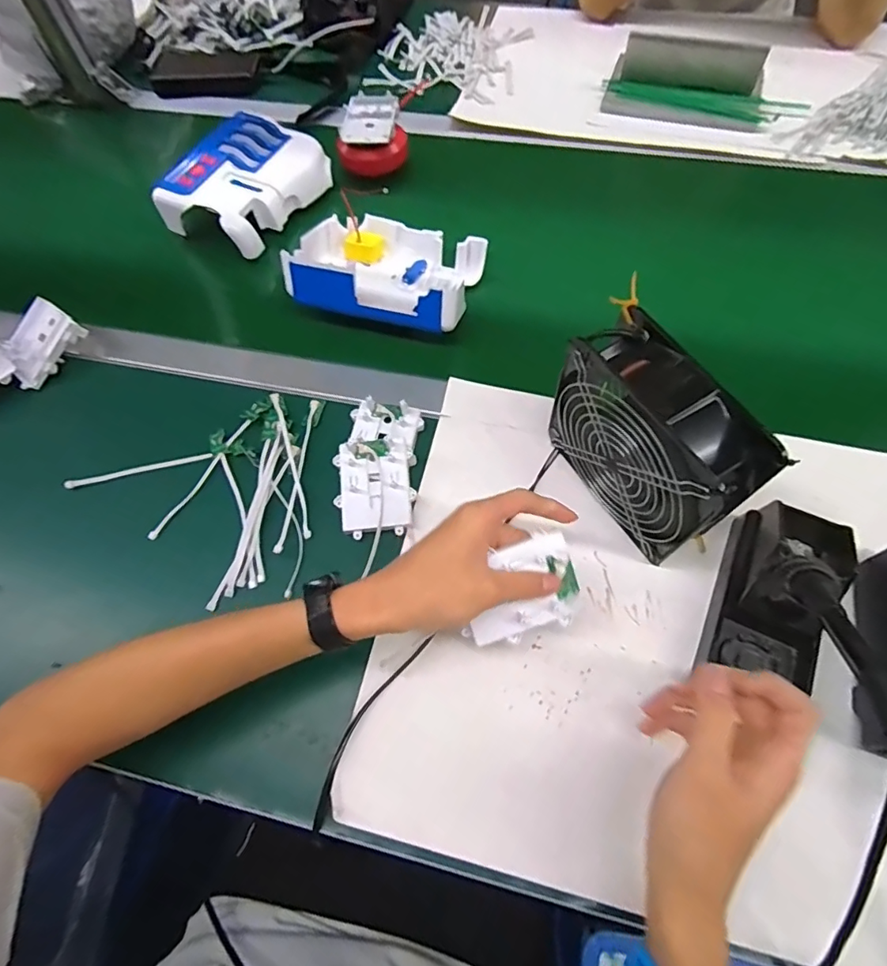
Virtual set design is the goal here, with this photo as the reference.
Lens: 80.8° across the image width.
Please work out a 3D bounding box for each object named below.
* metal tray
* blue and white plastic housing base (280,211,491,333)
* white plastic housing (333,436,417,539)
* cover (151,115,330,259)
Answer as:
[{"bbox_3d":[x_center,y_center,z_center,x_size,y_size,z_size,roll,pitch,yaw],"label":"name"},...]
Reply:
[{"bbox_3d":[0.329,-0.543,0.699,0.204,0.051,0.101,12,66,10],"label":"metal tray"},{"bbox_3d":[-0.058,-0.238,0.558,0.186,0.061,0.143,15,66,9],"label":"blue and white plastic housing base"},{"bbox_3d":[-0.062,0.005,0.465,0.065,0.026,0.081,-4,64,0],"label":"white plastic housing"},{"bbox_3d":[-0.237,-0.366,0.635,0.134,0.051,0.180,24,68,13],"label":"cover"}]

